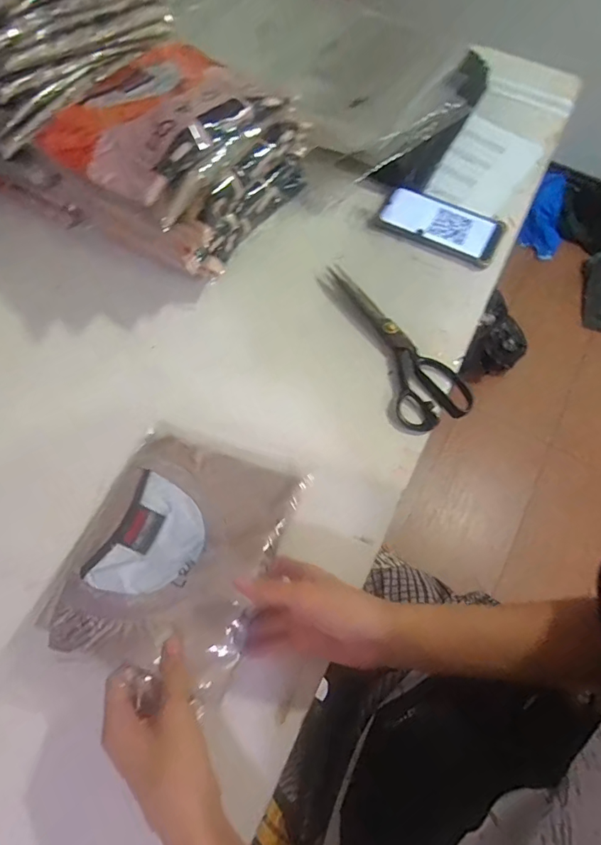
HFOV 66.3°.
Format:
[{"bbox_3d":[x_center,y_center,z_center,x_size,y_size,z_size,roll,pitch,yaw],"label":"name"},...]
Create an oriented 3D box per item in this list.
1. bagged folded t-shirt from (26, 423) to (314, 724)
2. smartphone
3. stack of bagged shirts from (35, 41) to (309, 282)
[{"bbox_3d":[-0.117,0.113,0.439,0.178,0.012,0.224,19,55,8],"label":"bagged folded t-shirt"},{"bbox_3d":[0.192,-0.272,0.632,0.164,0.015,0.080,30,69,10],"label":"smartphone"},{"bbox_3d":[-0.142,-0.320,0.562,0.211,0.175,0.243,30,69,10],"label":"stack of bagged shirts"}]

